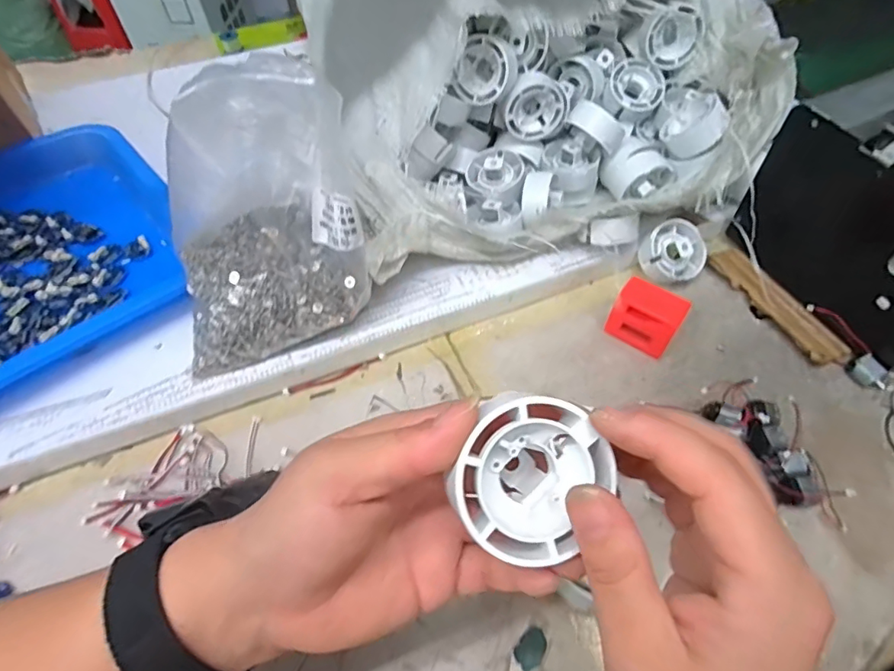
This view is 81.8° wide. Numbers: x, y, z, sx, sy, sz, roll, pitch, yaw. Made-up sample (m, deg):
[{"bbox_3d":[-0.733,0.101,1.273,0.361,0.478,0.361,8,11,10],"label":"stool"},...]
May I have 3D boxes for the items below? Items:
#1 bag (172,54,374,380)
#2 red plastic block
[{"bbox_3d":[-0.139,-0.076,0.370,0.145,0.206,0.087,-16,54,-11],"label":"bag"},{"bbox_3d":[0.164,-0.015,0.427,0.051,0.045,0.030,27,59,21],"label":"red plastic block"}]

